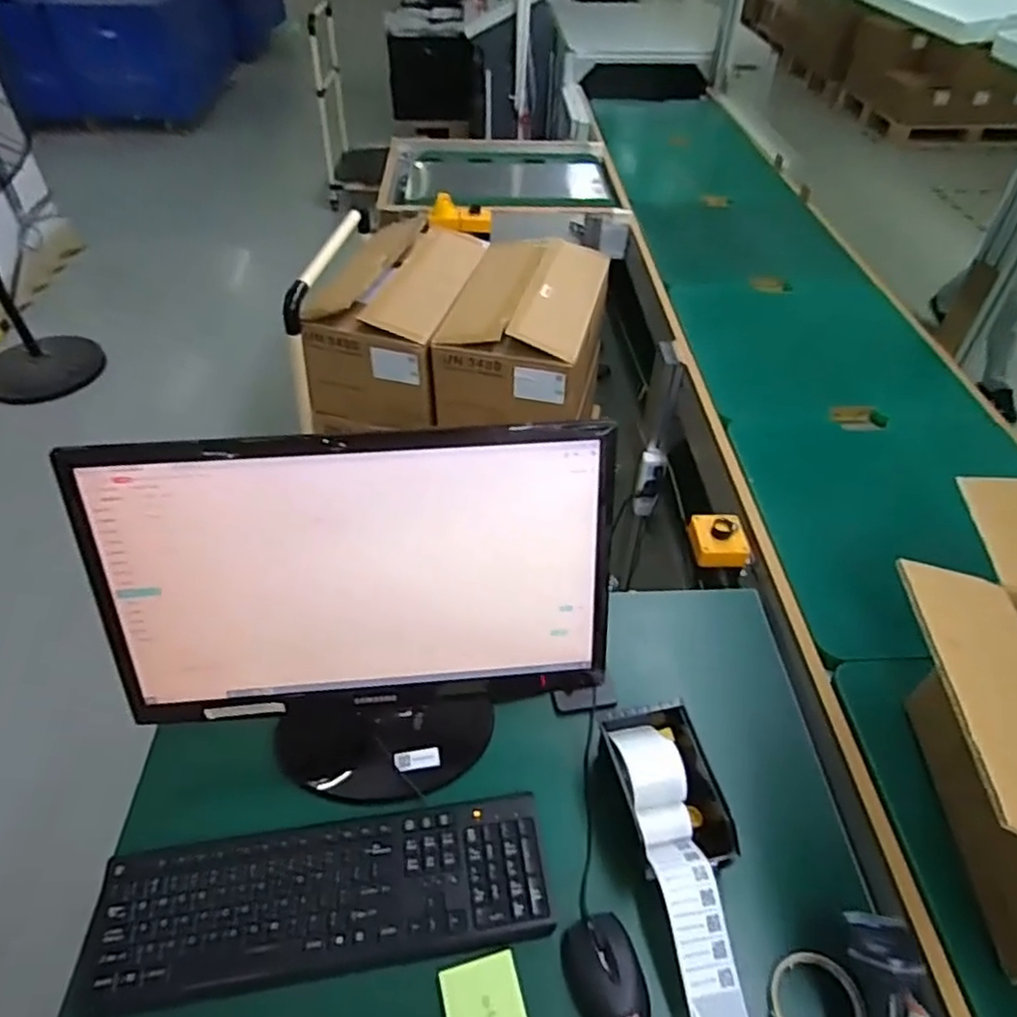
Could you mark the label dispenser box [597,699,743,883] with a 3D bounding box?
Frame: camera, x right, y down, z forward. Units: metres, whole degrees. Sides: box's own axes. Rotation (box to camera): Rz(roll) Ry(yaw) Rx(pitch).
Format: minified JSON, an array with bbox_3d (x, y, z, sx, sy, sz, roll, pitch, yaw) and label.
[{"bbox_3d":[0.173,0.314,0.778,0.116,0.073,0.179,-5,47,-10],"label":"label dispenser box"}]

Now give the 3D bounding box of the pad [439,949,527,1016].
[{"bbox_3d":[-0.020,0.474,0.644,0.072,0.006,0.091,-9,47,-13],"label":"pad"}]

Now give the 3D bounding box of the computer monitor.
[{"bbox_3d":[-0.151,0.123,0.723,0.514,0.360,0.194,1,46,-4],"label":"computer monitor"}]

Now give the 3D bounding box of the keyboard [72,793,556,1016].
[{"bbox_3d":[-0.184,0.389,0.697,0.444,0.020,0.135,-4,46,-9],"label":"keyboard"}]

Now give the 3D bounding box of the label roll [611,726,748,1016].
[{"bbox_3d":[0.181,0.406,0.687,0.076,0.068,0.384,-5,46,-9],"label":"label roll"}]

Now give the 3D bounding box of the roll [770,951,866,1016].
[{"bbox_3d":[0.293,0.473,0.660,0.087,0.018,0.081,2,46,-2],"label":"roll"}]

